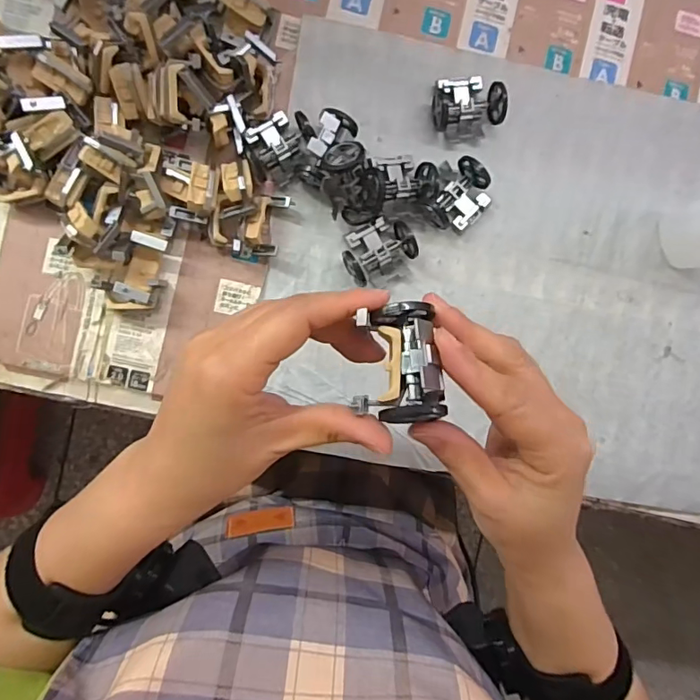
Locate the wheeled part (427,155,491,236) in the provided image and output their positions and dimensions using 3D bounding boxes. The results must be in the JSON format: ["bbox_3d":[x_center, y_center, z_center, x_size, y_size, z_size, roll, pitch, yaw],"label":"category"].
[{"bbox_3d":[0.081,-0.106,0.357,0.037,0.022,0.045,37,88,-6],"label":"wheeled part"}]

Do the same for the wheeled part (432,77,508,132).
[{"bbox_3d":[0.082,-0.174,0.354,0.054,0.025,0.035,-3,92,-6],"label":"wheeled part"}]

